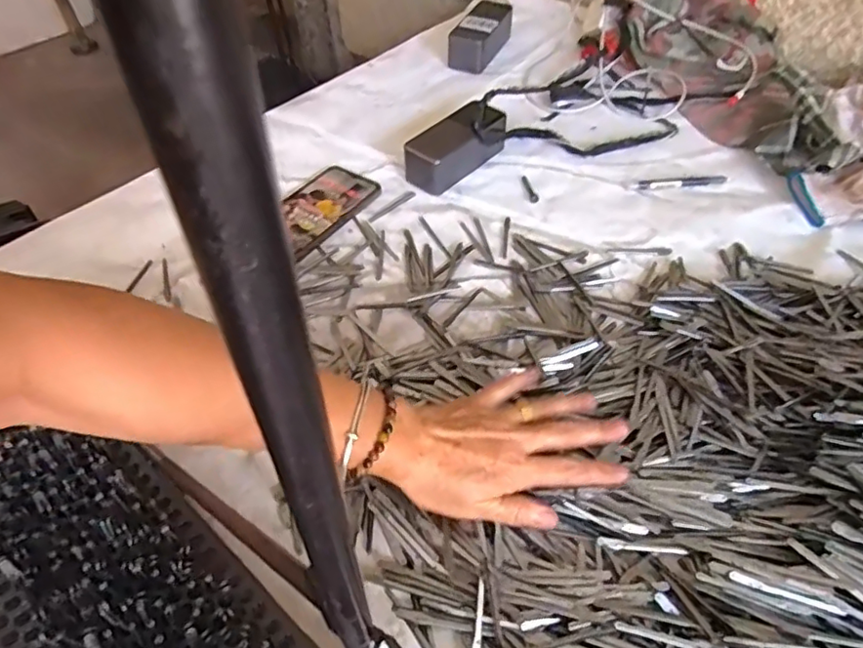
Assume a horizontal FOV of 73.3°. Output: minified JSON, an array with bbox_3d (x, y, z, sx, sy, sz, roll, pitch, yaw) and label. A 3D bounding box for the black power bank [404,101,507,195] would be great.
[{"bbox_3d":[0.027,-0.204,0.671,0.056,0.047,0.126,34,58,25],"label":"black power bank"}]

